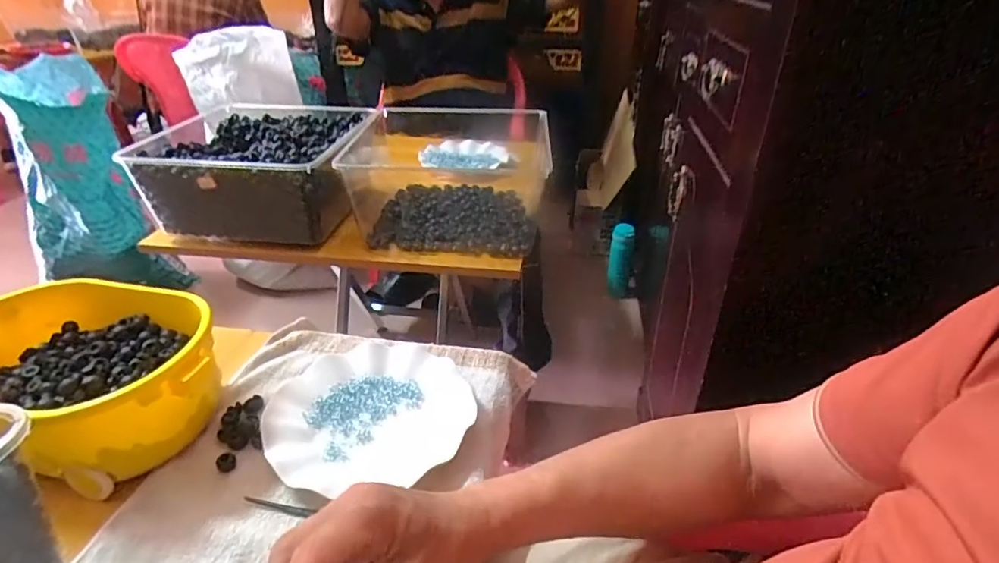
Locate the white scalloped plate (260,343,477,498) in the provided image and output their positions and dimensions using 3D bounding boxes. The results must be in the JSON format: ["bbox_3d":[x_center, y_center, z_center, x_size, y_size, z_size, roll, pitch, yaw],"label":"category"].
[{"bbox_3d":[-0.122,0.124,0.505,0.179,0.027,0.173,0,31,0],"label":"white scalloped plate"}]

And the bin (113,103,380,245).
[{"bbox_3d":[-0.374,-0.182,0.886,0.304,0.138,0.301,0,31,1],"label":"bin"}]

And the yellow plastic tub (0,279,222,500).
[{"bbox_3d":[-0.367,0.088,0.480,0.244,0.097,0.159,9,32,15],"label":"yellow plastic tub"}]

